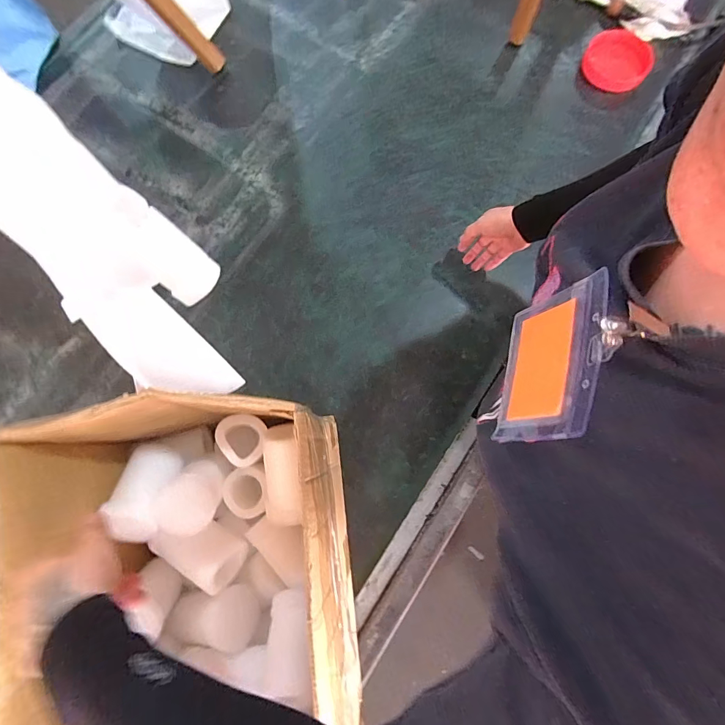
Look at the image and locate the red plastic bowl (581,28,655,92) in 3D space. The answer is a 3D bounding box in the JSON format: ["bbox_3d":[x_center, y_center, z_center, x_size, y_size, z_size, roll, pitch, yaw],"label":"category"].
[{"bbox_3d":[0.554,-0.659,0.825,0.134,0.032,0.133,0,78,0],"label":"red plastic bowl"}]

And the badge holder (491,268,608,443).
[{"bbox_3d":[0.118,0.001,0.244,0.006,0.088,0.102,19,72,-8],"label":"badge holder"}]

